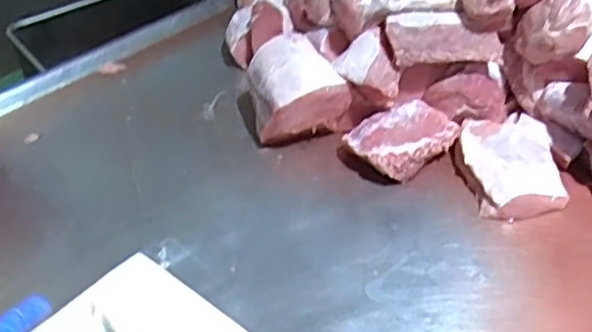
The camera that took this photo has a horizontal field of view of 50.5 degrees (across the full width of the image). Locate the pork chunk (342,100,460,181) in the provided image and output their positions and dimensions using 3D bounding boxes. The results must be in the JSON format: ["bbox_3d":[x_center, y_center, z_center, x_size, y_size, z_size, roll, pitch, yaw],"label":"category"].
[{"bbox_3d":[0.168,-0.040,1.008,0.161,0.053,0.117,-26,45,-26],"label":"pork chunk"}]

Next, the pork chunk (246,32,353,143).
[{"bbox_3d":[-0.009,-0.129,1.071,0.142,0.122,0.171,-15,41,-14],"label":"pork chunk"}]

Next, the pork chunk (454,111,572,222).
[{"bbox_3d":[0.327,0.000,0.951,0.143,0.045,0.189,-5,39,-3],"label":"pork chunk"}]

